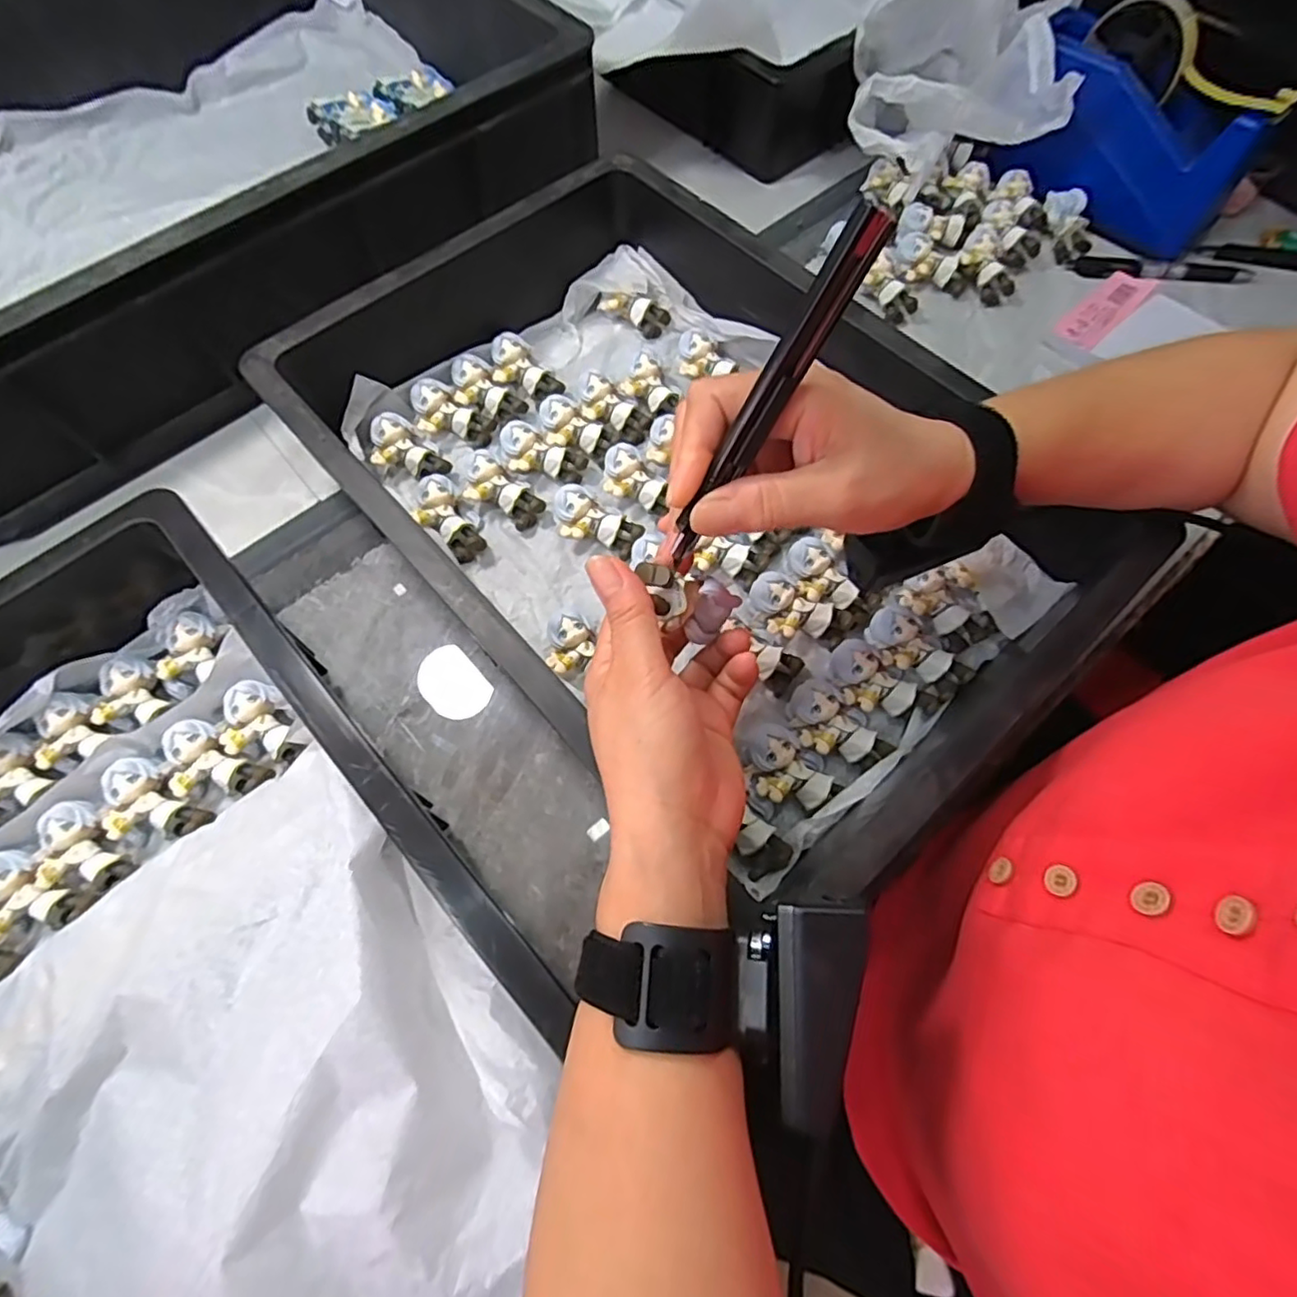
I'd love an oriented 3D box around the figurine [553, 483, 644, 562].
[{"bbox_3d":[-0.036,-0.084,0.431,0.061,0.018,0.035,29,69,-3],"label":"figurine"}]

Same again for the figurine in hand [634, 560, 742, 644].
[{"bbox_3d":[0.017,-0.023,0.294,0.029,0.055,0.025,-25,62,33],"label":"figurine in hand"}]

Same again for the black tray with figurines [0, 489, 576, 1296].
[{"bbox_3d":[-0.260,0.163,0.285,0.347,0.084,0.469,-41,72,-16],"label":"black tray with figurines"}]

